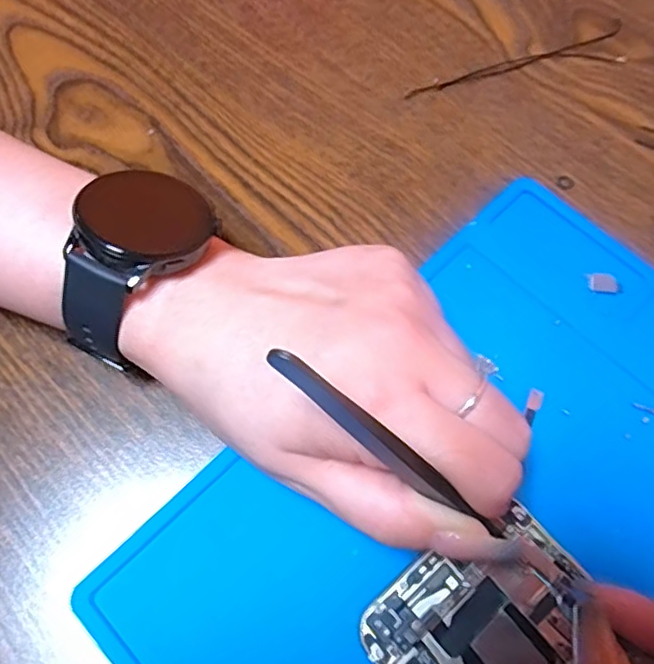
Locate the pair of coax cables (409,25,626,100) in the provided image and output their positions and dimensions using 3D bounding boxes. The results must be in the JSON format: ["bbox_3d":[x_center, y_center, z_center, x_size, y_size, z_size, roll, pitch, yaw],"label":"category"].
[{"bbox_3d":[0.089,-0.118,0.274,0.108,0.004,0.019,-20,68,-9],"label":"pair of coax cables"}]

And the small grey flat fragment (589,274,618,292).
[{"bbox_3d":[0.106,-0.019,0.231,0.010,0.004,0.007,5,73,3],"label":"small grey flat fragment"}]

